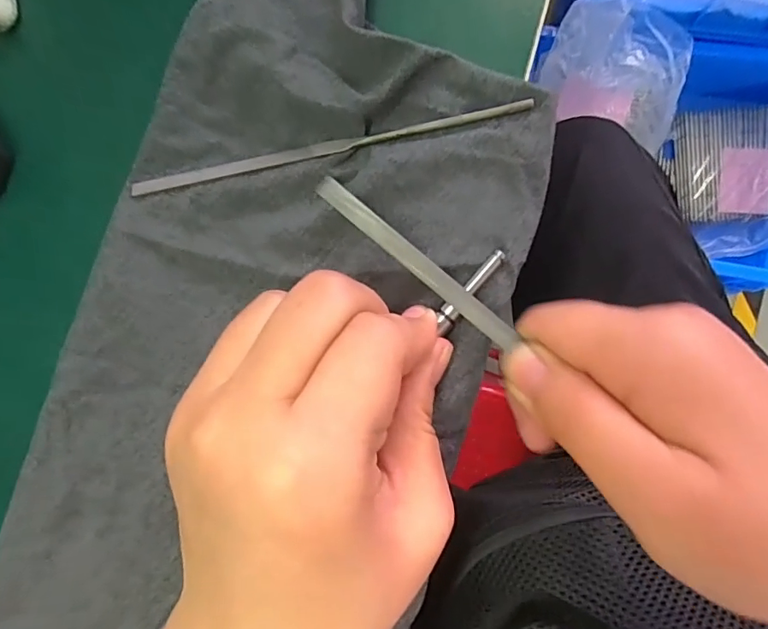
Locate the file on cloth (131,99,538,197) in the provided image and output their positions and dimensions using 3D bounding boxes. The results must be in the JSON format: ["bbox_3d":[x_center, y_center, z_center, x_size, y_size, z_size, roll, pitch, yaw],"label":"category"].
[{"bbox_3d":[-0.021,-0.056,0.170,0.138,0.006,0.006,-9,86,6],"label":"file on cloth"}]

